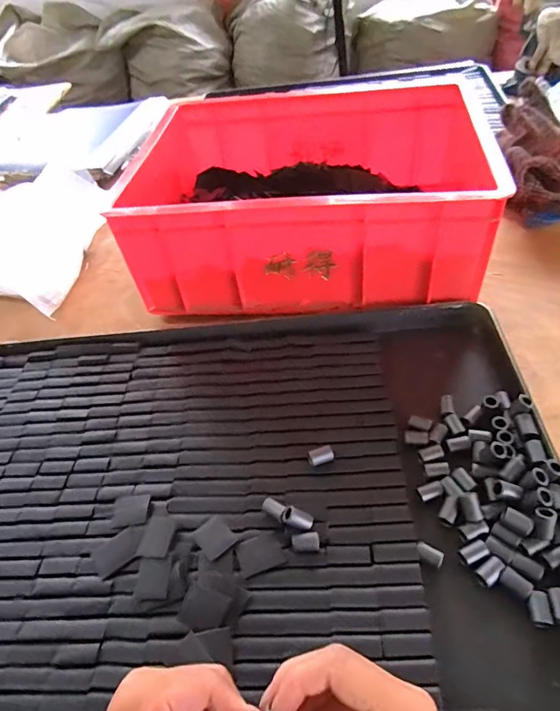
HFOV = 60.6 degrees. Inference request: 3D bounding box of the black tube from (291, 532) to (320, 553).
[{"bbox_3d":[0.020,0.143,0.365,0.021,0.012,0.013,-15,47,-4],"label":"black tube"}]

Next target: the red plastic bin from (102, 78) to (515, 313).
[{"bbox_3d":[0.045,-0.198,0.612,0.413,0.157,0.295,0,48,9],"label":"red plastic bin"}]

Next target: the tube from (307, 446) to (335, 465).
[{"bbox_3d":[0.035,0.089,0.415,0.022,0.014,0.013,-12,47,-2],"label":"tube"}]

